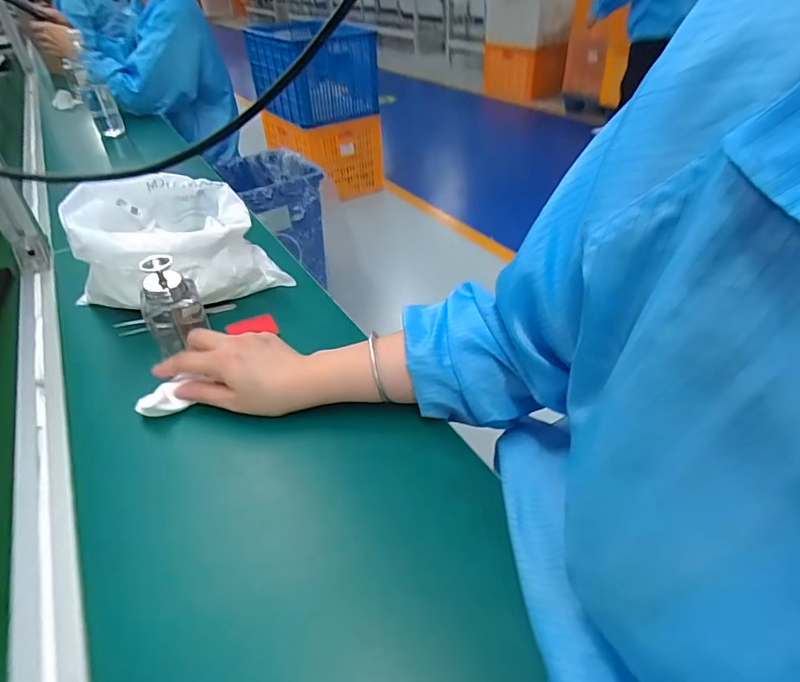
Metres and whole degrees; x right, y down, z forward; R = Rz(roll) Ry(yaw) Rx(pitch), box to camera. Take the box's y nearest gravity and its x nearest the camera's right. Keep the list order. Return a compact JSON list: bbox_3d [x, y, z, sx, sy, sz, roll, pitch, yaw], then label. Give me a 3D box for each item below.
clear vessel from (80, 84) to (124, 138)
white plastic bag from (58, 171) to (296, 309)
[{"bbox_3d":[-0.737,-0.573,1.217,0.066,0.109,0.074,-22,42,-23],"label":"clear vessel"},{"bbox_3d":[-0.270,-0.118,0.599,0.224,0.139,0.130,-22,42,-23],"label":"white plastic bag"}]

